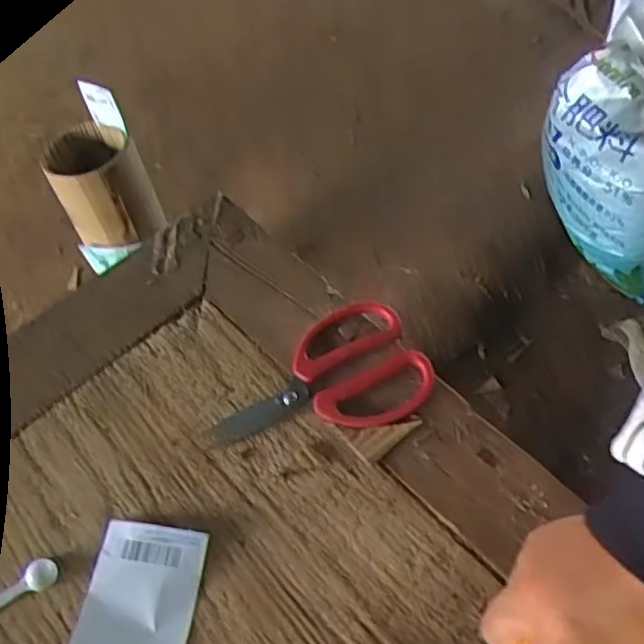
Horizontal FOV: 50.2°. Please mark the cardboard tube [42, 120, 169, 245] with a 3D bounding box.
[{"bbox_3d":[-0.327,-0.209,1.036,0.132,0.144,0.134,-20,58,-12],"label":"cardboard tube"}]

